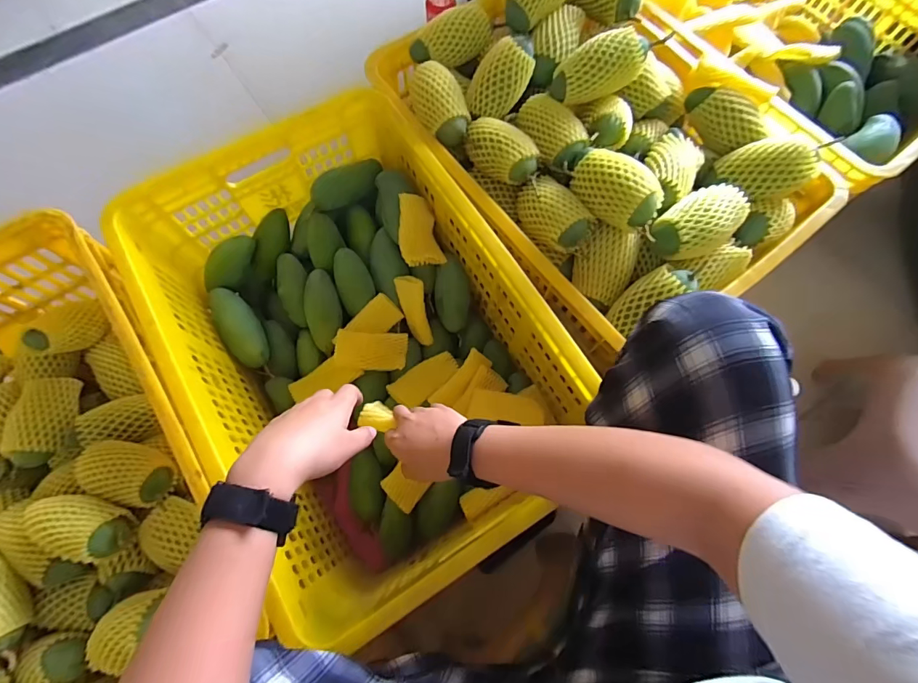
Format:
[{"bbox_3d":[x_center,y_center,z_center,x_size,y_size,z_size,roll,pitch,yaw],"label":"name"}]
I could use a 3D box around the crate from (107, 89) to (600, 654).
[{"bbox_3d":[-0.124,0.010,0.616,0.397,0.265,0.583,-30,74,-10],"label":"crate"}]

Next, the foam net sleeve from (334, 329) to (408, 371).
[{"bbox_3d":[-0.134,0.015,0.653,0.107,0.013,0.063,5,65,-21],"label":"foam net sleeve"}]

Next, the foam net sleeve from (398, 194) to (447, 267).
[{"bbox_3d":[-0.062,-0.163,0.631,0.060,0.018,0.105,-21,103,-25],"label":"foam net sleeve"}]

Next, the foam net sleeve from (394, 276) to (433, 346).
[{"bbox_3d":[-0.067,-0.047,0.665,0.038,0.033,0.111,-17,113,-6],"label":"foam net sleeve"}]

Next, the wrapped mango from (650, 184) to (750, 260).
[{"bbox_3d":[0.295,-0.142,0.528,0.116,0.064,0.069,-30,74,-10],"label":"wrapped mango"}]

